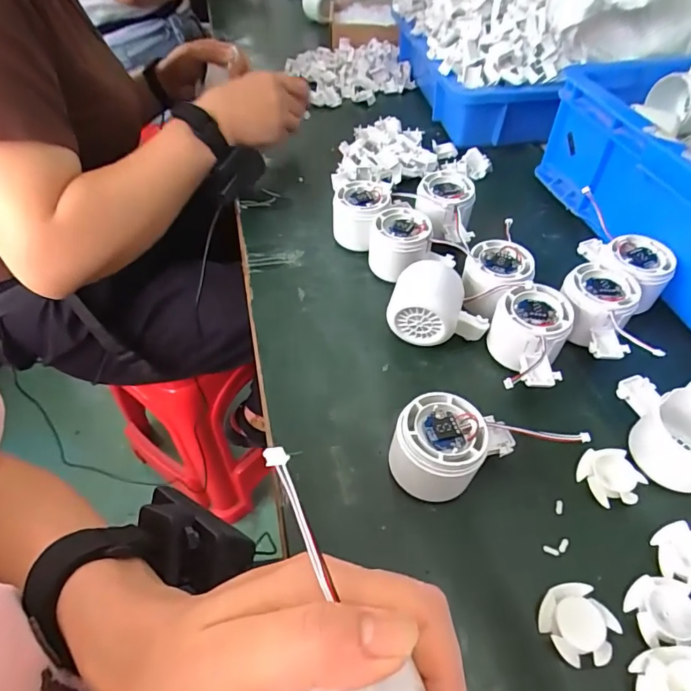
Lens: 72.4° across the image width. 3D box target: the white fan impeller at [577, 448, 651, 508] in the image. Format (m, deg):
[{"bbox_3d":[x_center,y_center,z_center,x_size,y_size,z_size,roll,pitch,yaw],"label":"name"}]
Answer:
[{"bbox_3d":[0.186,0.092,0.332,0.038,0.008,0.040,-1,50,1],"label":"white fan impeller"}]

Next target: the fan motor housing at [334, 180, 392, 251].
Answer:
[{"bbox_3d":[0.019,-0.134,0.487,0.054,0.052,0.055,-1,50,1],"label":"fan motor housing"}]

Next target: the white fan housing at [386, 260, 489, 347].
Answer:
[{"bbox_3d":[0.080,-0.032,0.400,0.081,0.059,0.052,18,53,15],"label":"white fan housing"}]

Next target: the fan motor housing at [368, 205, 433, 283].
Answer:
[{"bbox_3d":[0.052,-0.096,0.464,0.059,0.051,0.064,8,50,6],"label":"fan motor housing"}]

